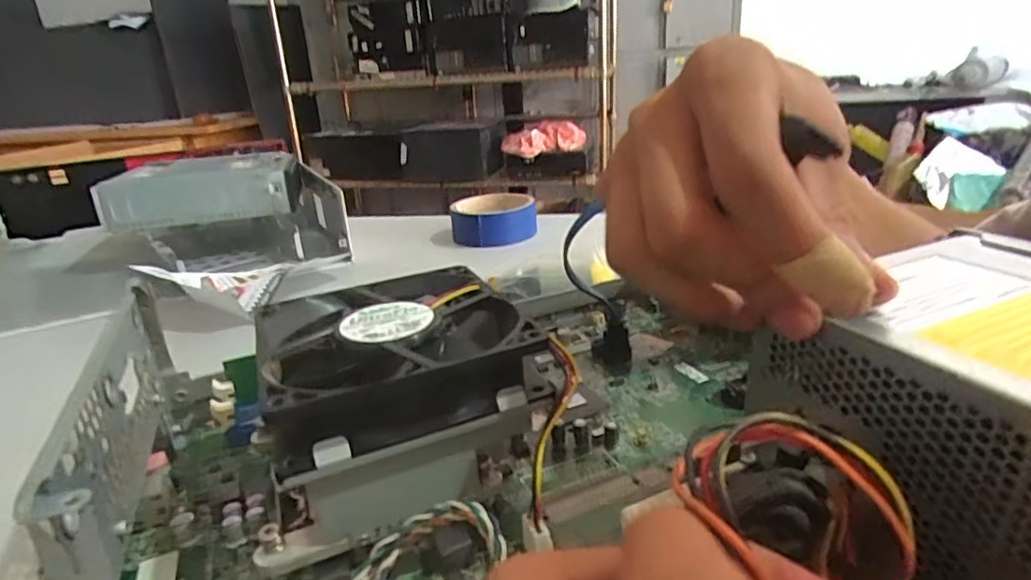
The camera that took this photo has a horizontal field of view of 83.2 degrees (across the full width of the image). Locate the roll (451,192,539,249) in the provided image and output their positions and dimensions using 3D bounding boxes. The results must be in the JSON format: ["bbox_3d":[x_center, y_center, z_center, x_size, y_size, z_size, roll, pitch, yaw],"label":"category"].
[{"bbox_3d":[-0.021,-0.073,0.594,0.087,0.036,0.092,-4,21,-2],"label":"roll"}]

